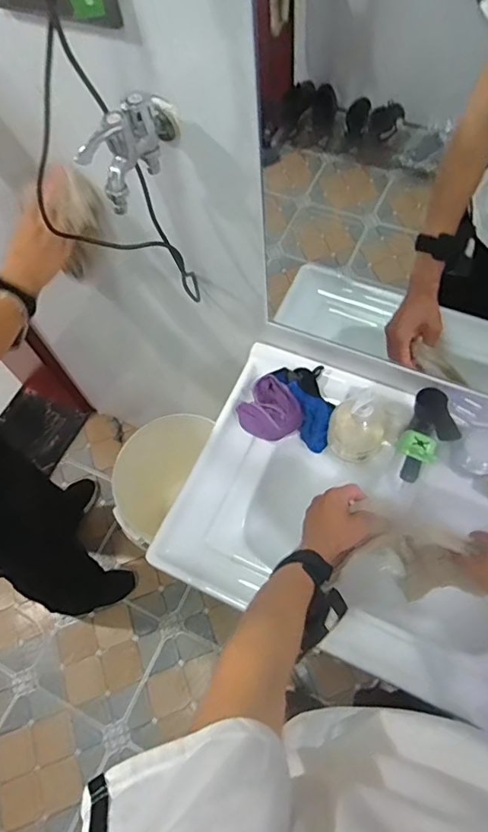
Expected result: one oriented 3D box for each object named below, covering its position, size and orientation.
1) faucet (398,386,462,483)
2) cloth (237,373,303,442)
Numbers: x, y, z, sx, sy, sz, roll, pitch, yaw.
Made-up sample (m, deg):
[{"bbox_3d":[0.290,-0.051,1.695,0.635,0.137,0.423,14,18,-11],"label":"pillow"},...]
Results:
[{"bbox_3d":[0.249,0.025,0.683,0.055,0.104,0.106,2,64,5],"label":"faucet"},{"bbox_3d":[0.038,-0.011,0.795,0.094,0.047,0.108,-32,66,-11],"label":"cloth"}]

